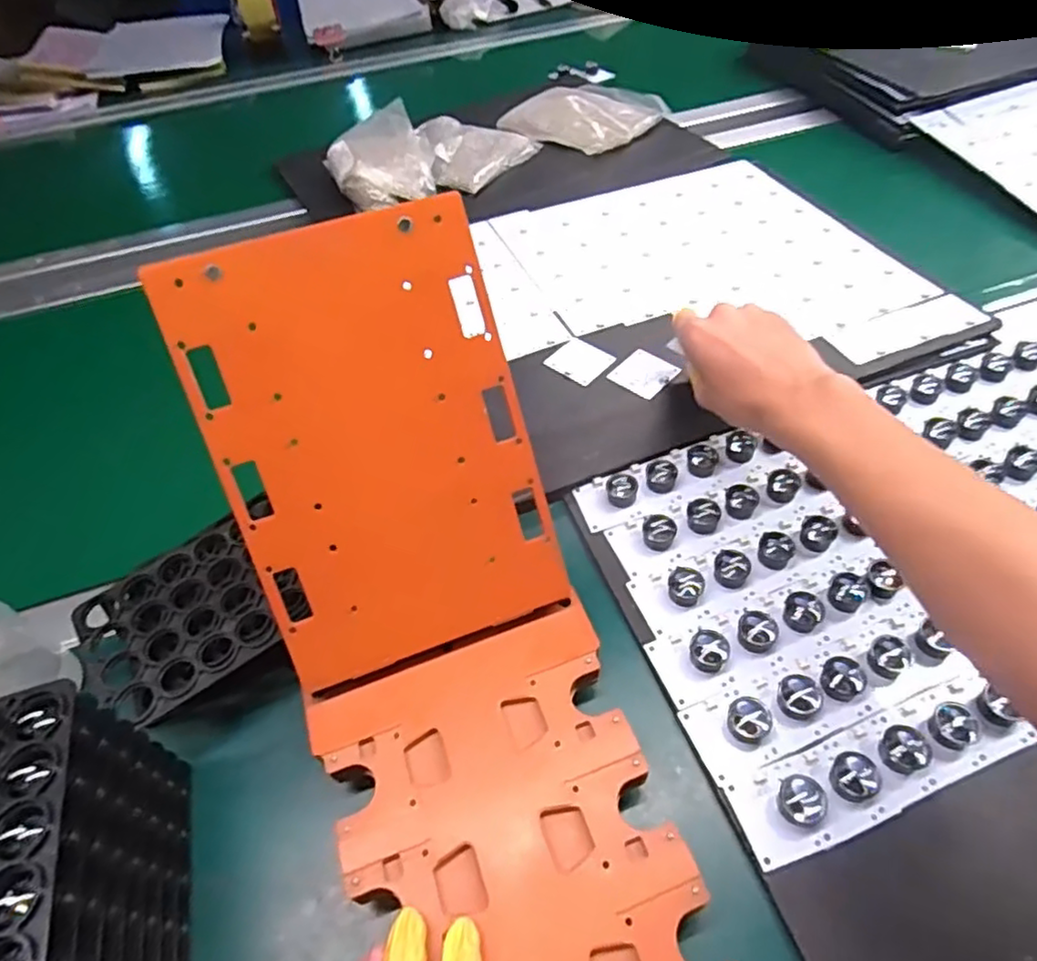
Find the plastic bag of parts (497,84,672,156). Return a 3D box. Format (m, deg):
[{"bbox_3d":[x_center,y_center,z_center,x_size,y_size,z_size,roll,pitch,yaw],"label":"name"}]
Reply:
[{"bbox_3d":[0.091,-0.495,0.867,0.178,0.026,0.171,-38,59,-23],"label":"plastic bag of parts"}]

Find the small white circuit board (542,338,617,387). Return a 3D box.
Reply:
[{"bbox_3d":[0.054,-0.105,0.562,0.047,0.004,0.046,31,61,25],"label":"small white circuit board"}]

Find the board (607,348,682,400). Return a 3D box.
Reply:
[{"bbox_3d":[0.107,-0.091,0.549,0.045,0.004,0.047,35,62,27],"label":"board"}]

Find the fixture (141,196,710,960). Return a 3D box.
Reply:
[{"bbox_3d":[-0.035,0.078,0.327,0.158,0.109,0.412,-22,82,-12],"label":"fixture"}]

